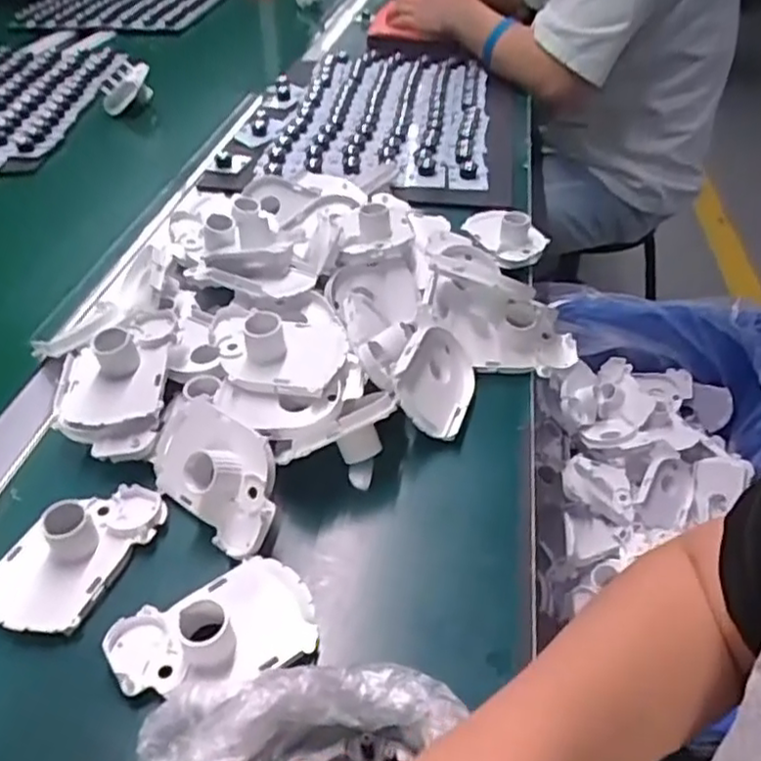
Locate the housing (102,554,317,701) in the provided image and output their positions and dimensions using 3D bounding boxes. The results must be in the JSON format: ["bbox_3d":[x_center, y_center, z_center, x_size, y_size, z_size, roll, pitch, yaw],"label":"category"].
[{"bbox_3d":[-0.087,0.132,0.354,0.101,0.033,0.066,-23,46,-25],"label":"housing"}]

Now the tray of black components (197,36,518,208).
[{"bbox_3d":[0.008,-0.377,0.941,0.381,0.073,0.493,6,41,6],"label":"tray of black components"}]

